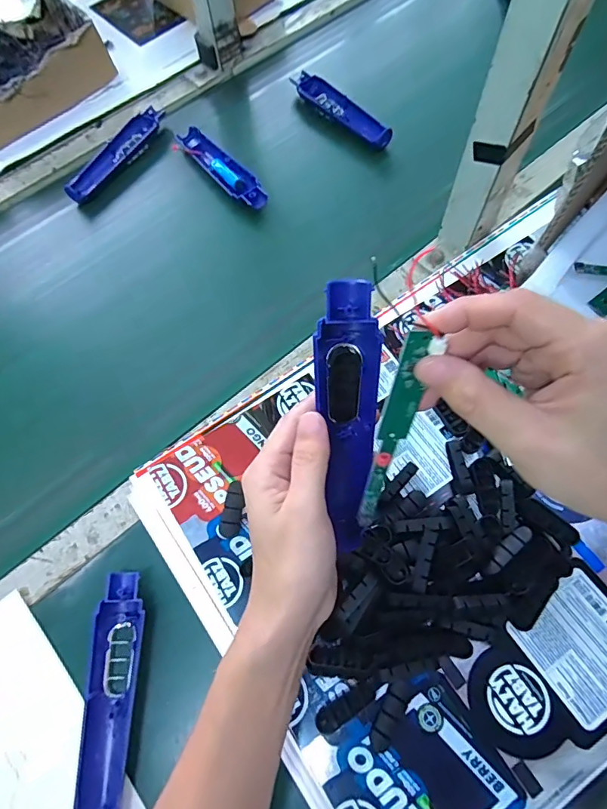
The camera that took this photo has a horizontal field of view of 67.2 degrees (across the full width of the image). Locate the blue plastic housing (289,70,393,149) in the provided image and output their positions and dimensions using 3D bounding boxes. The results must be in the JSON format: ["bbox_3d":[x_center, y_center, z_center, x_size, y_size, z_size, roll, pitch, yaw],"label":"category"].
[{"bbox_3d":[0.049,-0.388,0.607,0.040,0.031,0.184,-38,70,-14],"label":"blue plastic housing"}]

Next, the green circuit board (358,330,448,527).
[{"bbox_3d":[0.049,0.021,0.254,0.018,0.135,0.006,-1,38,-15],"label":"green circuit board"}]

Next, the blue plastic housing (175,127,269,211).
[{"bbox_3d":[-0.102,-0.294,0.574,0.035,0.020,0.164,-37,69,-14],"label":"blue plastic housing"}]

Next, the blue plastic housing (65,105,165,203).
[{"bbox_3d":[-0.244,-0.325,0.597,0.029,0.031,0.168,31,70,15],"label":"blue plastic housing"}]

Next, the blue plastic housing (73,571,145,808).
[{"bbox_3d":[-0.147,0.222,0.350,0.035,0.020,0.171,-1,65,1],"label":"blue plastic housing"}]

